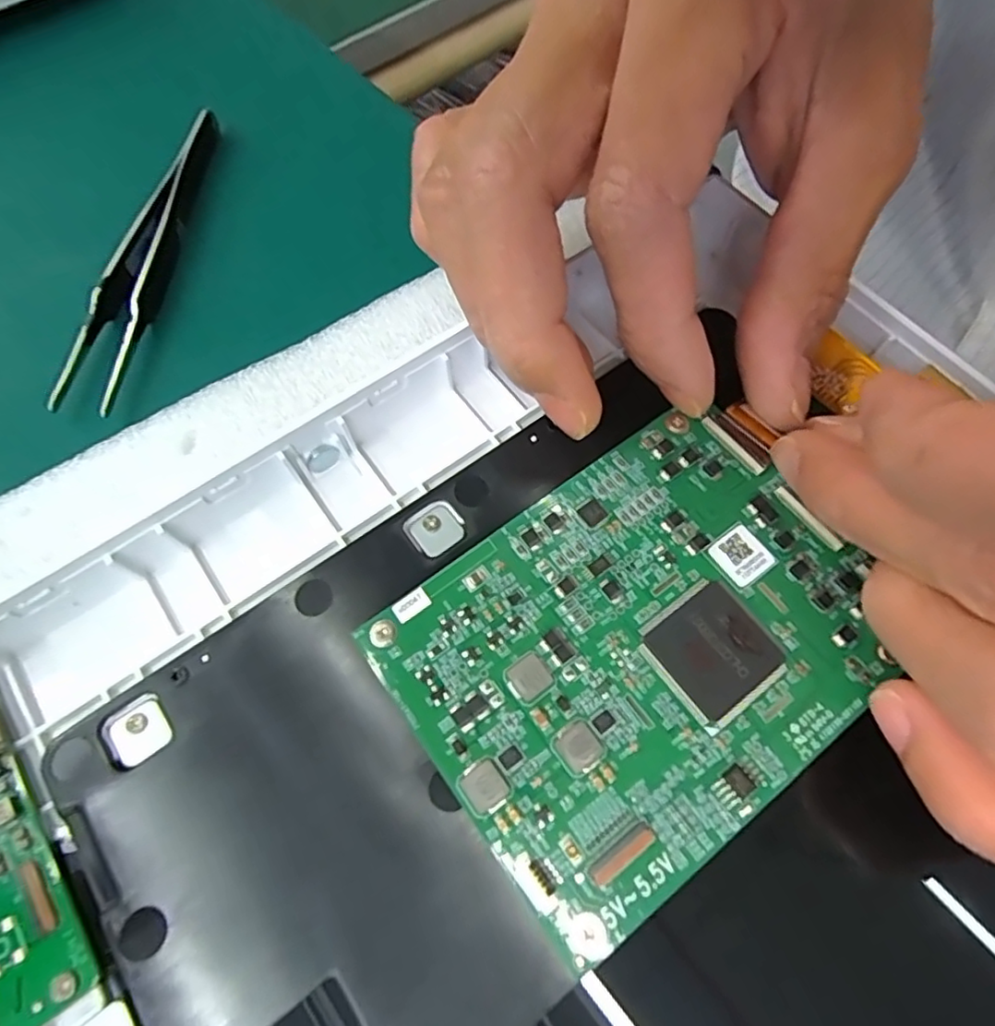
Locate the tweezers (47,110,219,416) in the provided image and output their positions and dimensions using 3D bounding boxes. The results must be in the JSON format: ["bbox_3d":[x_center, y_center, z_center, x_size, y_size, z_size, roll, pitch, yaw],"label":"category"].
[{"bbox_3d":[-0.100,-0.079,0.178,0.019,0.009,0.111,11,67,6],"label":"tweezers"}]

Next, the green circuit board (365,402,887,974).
[{"bbox_3d":[0.029,0.023,0.117,0.090,0.004,0.069,-35,70,-13],"label":"green circuit board"}]

